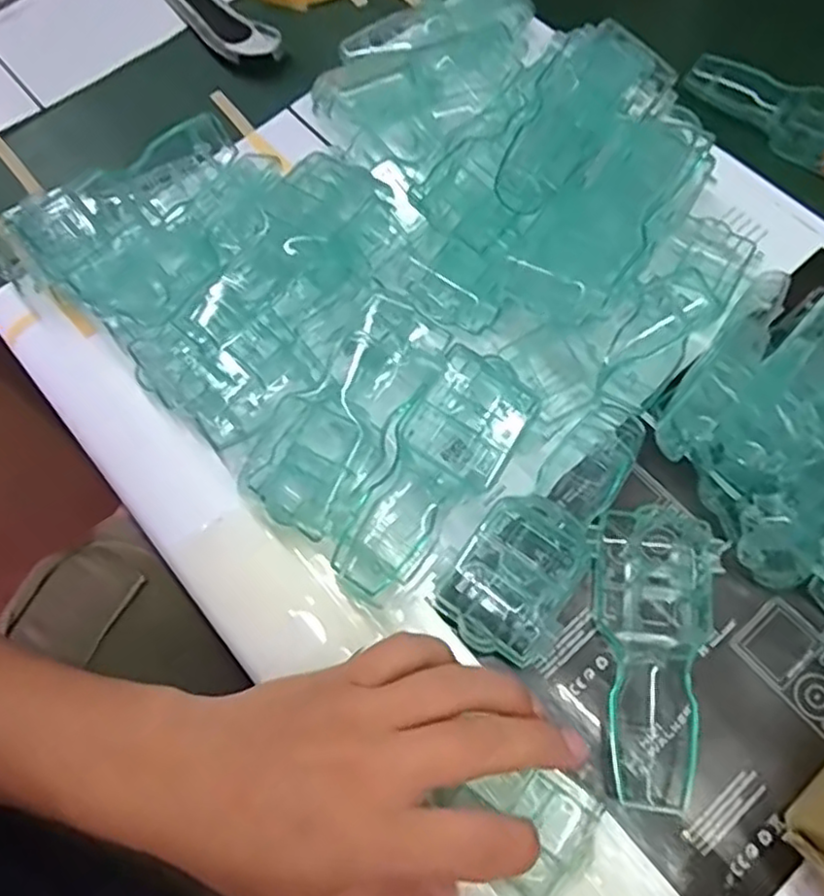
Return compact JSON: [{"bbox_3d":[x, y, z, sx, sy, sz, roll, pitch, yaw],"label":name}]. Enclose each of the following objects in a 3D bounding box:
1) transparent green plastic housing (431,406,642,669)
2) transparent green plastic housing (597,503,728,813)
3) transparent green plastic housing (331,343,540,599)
[{"bbox_3d":[0.067,0.033,0.317,0.053,0.036,0.138,33,73,15],"label":"transparent green plastic housing"},{"bbox_3d":[0.111,0.089,0.303,0.053,0.014,0.126,4,67,4],"label":"transparent green plastic housing"},{"bbox_3d":[0.010,0.013,0.321,0.046,0.033,0.122,36,91,16],"label":"transparent green plastic housing"}]

